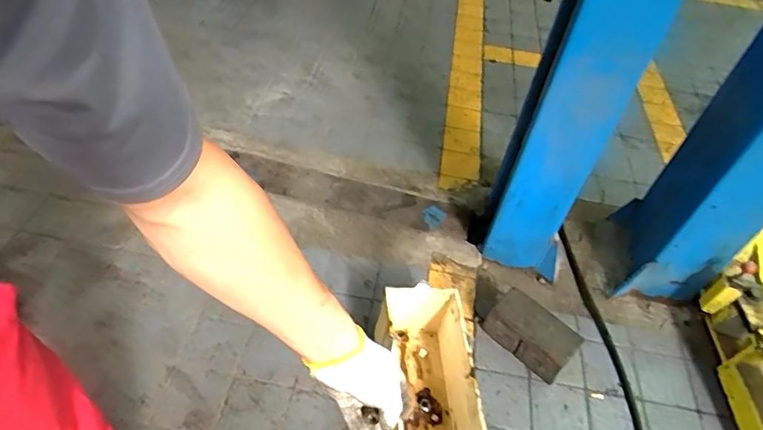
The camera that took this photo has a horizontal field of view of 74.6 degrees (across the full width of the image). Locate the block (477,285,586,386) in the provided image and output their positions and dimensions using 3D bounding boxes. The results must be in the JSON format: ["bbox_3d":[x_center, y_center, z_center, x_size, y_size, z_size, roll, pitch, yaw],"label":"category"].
[{"bbox_3d":[0.406,0.323,1.379,0.243,0.122,0.140,38,53,26],"label":"block"}]

